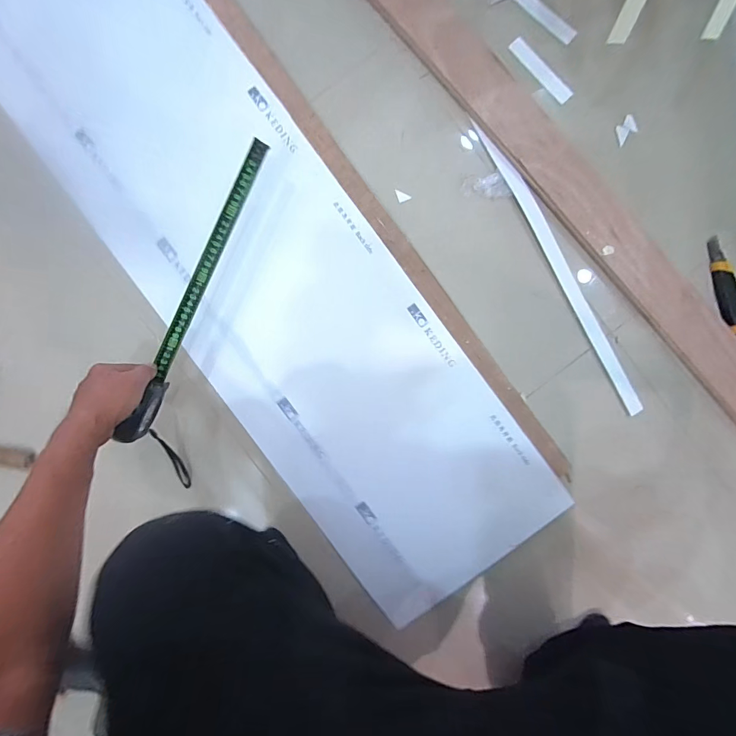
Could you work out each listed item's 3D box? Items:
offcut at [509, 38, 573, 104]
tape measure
[{"bbox_3d":[0.282,-0.484,0.596,0.124,0.007,0.029,41,88,-6],"label":"offcut"},{"bbox_3d":[-0.232,-0.108,0.485,0.035,0.071,0.418,22,87,-1],"label":"tape measure"}]

